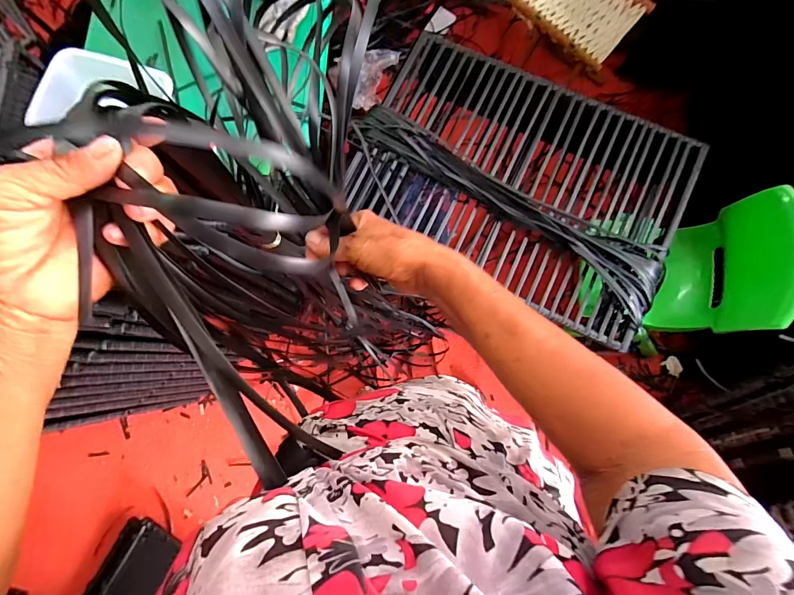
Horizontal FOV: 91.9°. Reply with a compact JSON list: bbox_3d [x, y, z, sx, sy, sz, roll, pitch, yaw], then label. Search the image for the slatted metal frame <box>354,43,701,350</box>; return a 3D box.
[{"bbox_3d":[0.248,-0.249,0.822,0.702,0.051,0.512,31,85,7],"label":"slatted metal frame"}]

